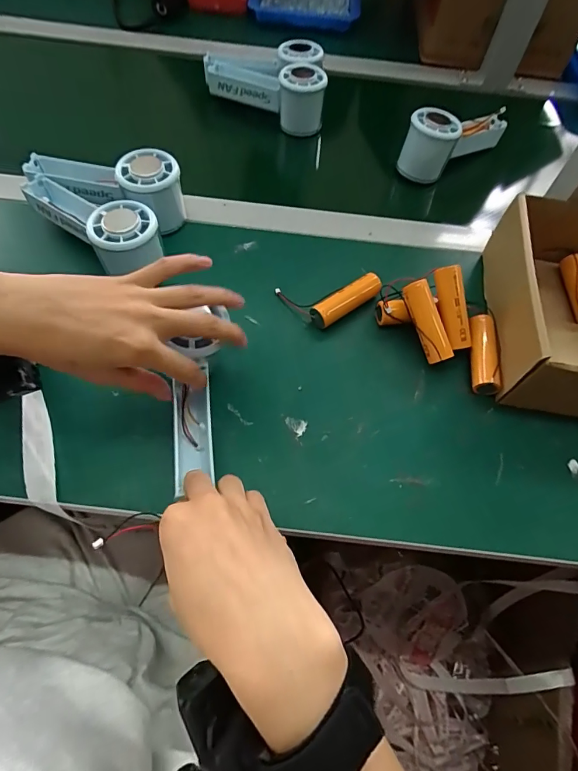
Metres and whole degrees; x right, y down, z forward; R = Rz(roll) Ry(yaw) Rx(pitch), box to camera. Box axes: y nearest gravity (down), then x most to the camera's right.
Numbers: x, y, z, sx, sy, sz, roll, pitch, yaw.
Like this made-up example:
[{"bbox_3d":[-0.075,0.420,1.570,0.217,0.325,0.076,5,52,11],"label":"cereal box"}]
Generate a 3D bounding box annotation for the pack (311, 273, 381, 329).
[{"bbox_3d":[0.054,-0.078,0.384,0.073,0.022,0.018,-32,68,-19],"label":"pack"}]

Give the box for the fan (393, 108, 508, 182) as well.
[{"bbox_3d":[0.200,-0.297,0.493,0.144,0.058,0.046,-32,68,-19],"label":"fan"}]

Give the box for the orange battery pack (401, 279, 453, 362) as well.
[{"bbox_3d":[0.119,-0.054,0.355,0.020,0.017,0.069,-23,94,-15],"label":"orange battery pack"}]

